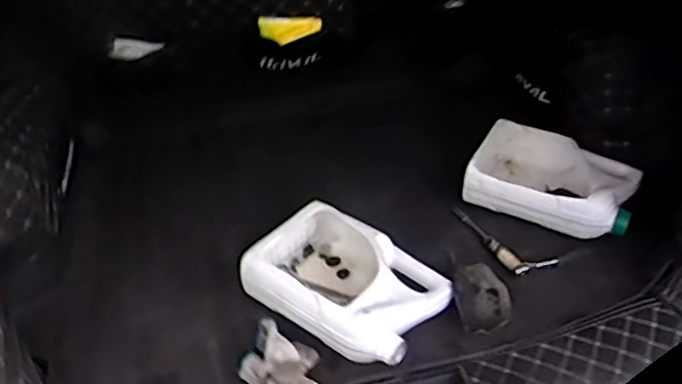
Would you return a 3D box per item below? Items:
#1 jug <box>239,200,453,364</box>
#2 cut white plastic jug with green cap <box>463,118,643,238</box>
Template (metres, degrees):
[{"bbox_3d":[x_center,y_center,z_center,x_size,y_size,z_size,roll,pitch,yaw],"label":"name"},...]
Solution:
[{"bbox_3d":[0.013,0.151,1.084,0.306,0.113,0.214,21,43,30],"label":"jug"},{"bbox_3d":[0.413,-0.024,1.285,0.324,0.101,0.230,15,40,24],"label":"cut white plastic jug with green cap"}]

